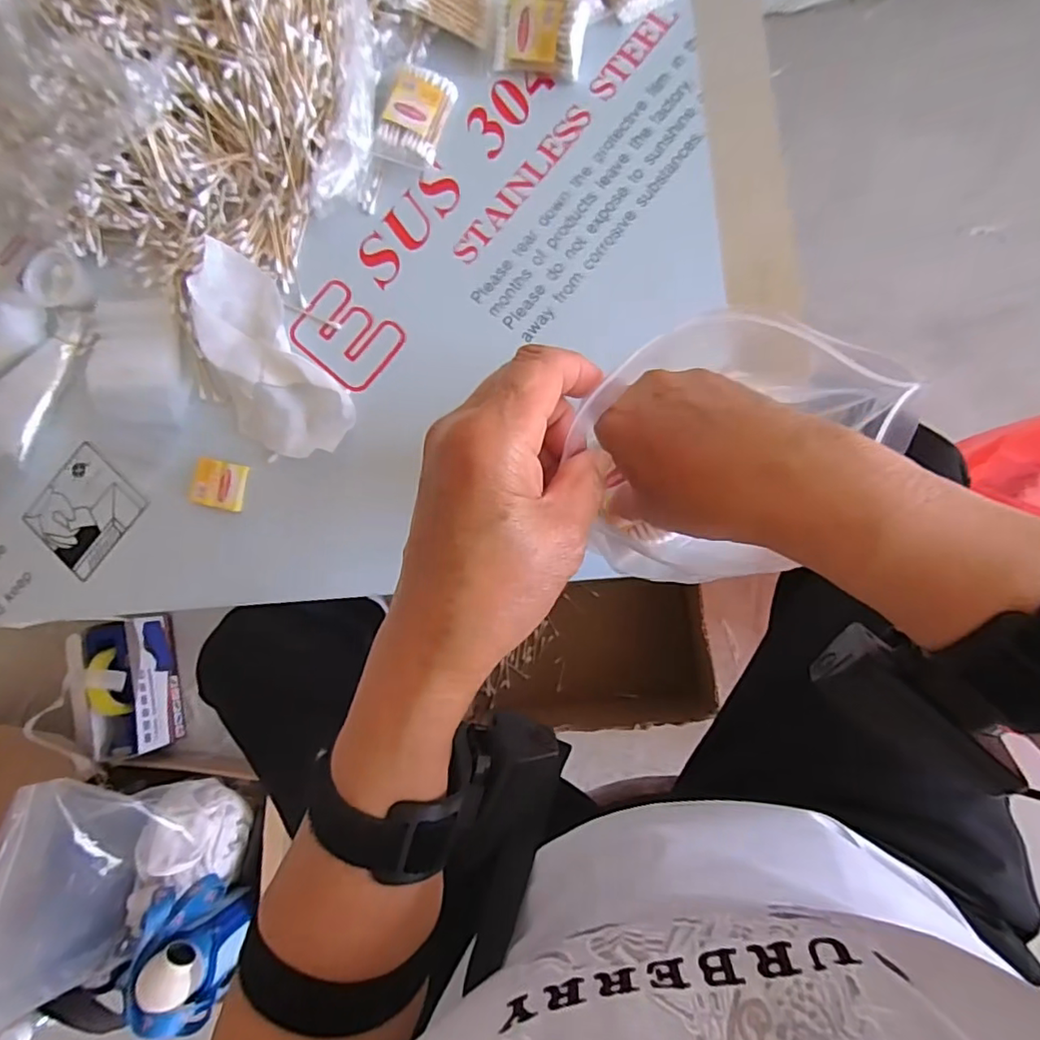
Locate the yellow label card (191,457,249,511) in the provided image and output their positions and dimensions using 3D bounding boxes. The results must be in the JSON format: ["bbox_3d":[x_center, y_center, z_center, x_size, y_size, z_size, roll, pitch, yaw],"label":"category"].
[{"bbox_3d":[-0.260,-0.031,0.499,0.046,0.006,0.040,11,85,9],"label":"yellow label card"}]

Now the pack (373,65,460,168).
[{"bbox_3d":[-0.090,-0.347,0.498,0.047,0.028,0.079,17,86,9],"label":"pack"}]

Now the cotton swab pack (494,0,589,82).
[{"bbox_3d":[0.015,-0.406,0.483,0.075,0.014,0.052,15,123,9],"label":"cotton swab pack"}]

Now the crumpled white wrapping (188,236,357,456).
[{"bbox_3d":[-0.220,-0.136,0.490,0.092,0.032,0.182,-30,94,3],"label":"crumpled white wrapping"}]

